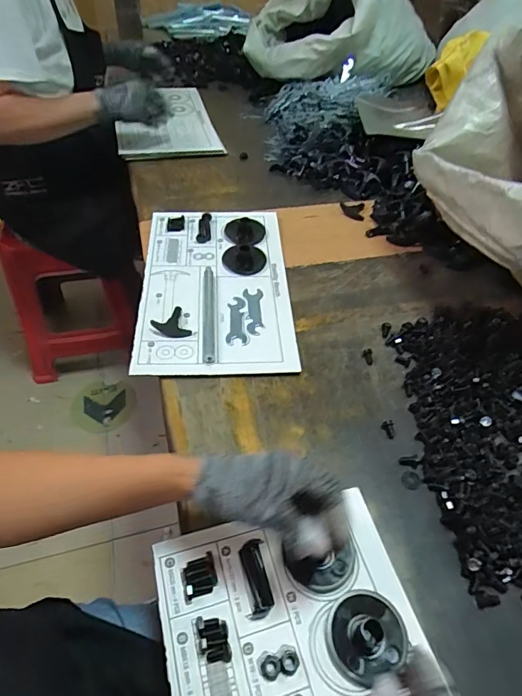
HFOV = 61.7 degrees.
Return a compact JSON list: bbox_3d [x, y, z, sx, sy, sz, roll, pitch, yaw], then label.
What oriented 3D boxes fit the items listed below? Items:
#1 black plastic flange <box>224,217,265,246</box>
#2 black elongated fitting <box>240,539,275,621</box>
[{"bbox_3d":[-0.028,-0.201,0.760,0.067,0.010,0.083,5,49,0],"label":"black plastic flange"},{"bbox_3d":[-0.005,0.218,0.414,0.024,0.012,0.065,-5,50,-8],"label":"black elongated fitting"}]

